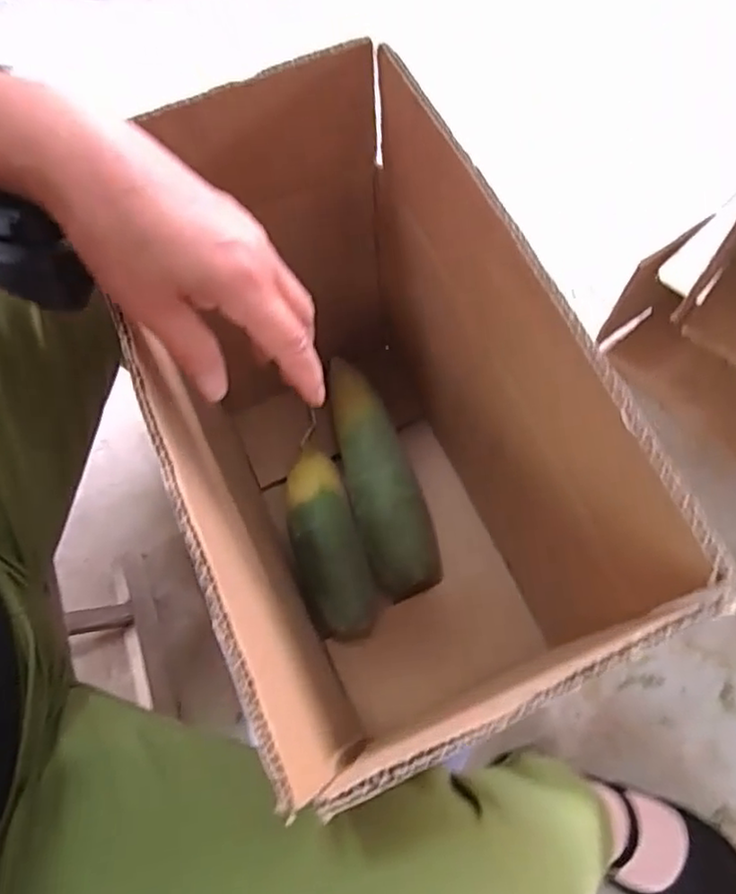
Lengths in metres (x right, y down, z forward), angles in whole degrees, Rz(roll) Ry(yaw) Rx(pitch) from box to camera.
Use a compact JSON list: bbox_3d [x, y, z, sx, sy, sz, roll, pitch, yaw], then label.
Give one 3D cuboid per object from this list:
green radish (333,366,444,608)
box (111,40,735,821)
[{"bbox_3d":[0.008,0.030,0.588,0.069,0.056,0.205,-17,68,-3],"label":"green radish"},{"bbox_3d":[-0.004,0.010,0.460,0.201,0.354,0.353,-24,69,-8],"label":"box"}]

